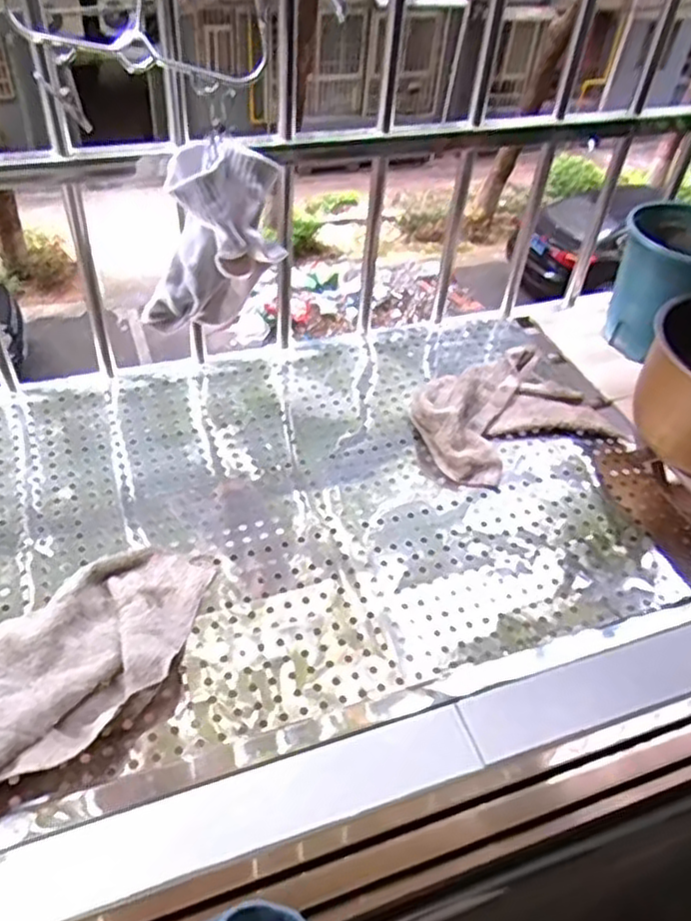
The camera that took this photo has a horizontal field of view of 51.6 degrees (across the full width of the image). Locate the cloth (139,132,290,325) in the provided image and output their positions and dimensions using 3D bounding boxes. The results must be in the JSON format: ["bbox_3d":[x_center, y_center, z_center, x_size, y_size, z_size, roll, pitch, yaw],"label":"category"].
[{"bbox_3d":[-0.128,-0.188,0.664,0.124,0.192,0.089,-7,46,-13],"label":"cloth"}]

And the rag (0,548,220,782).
[{"bbox_3d":[-0.238,0.170,0.611,0.143,0.059,0.310,35,52,25],"label":"rag"}]

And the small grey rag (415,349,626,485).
[{"bbox_3d":[0.204,-0.068,0.888,0.245,0.059,0.166,-19,50,-24],"label":"small grey rag"}]

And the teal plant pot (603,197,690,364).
[{"bbox_3d":[0.442,-0.232,0.986,0.153,0.185,0.147,26,48,19],"label":"teal plant pot"}]

